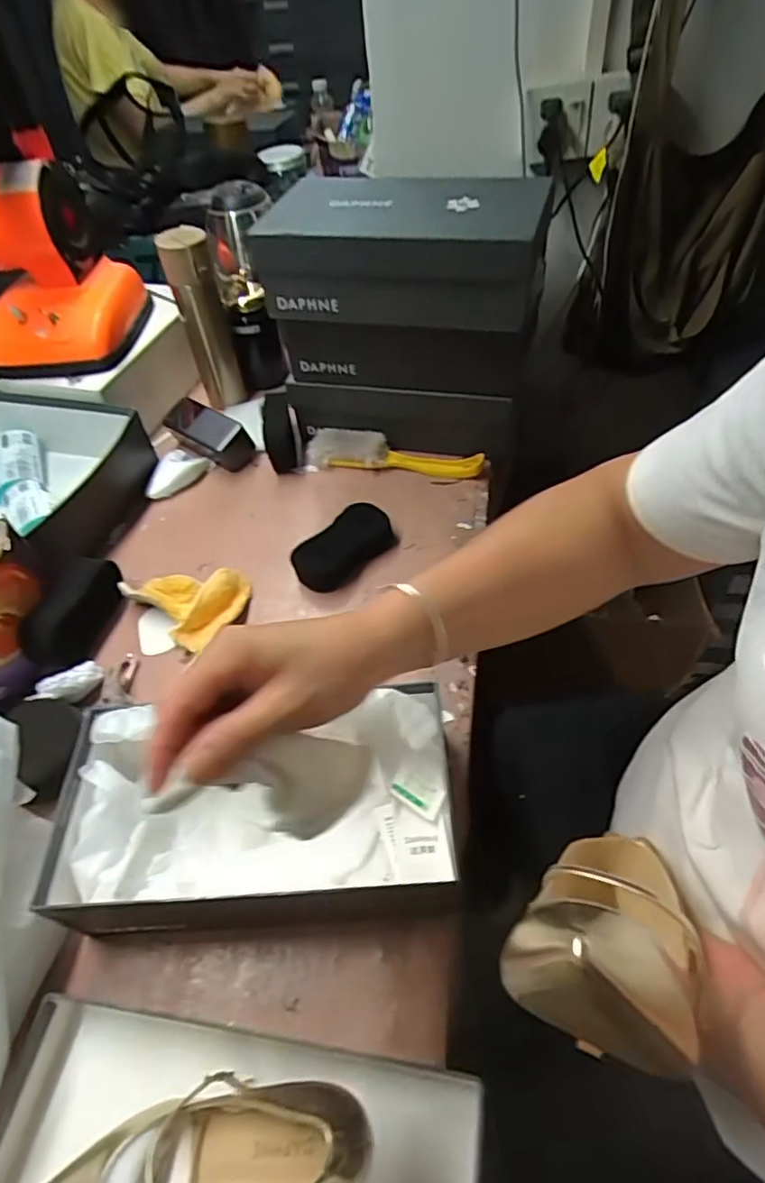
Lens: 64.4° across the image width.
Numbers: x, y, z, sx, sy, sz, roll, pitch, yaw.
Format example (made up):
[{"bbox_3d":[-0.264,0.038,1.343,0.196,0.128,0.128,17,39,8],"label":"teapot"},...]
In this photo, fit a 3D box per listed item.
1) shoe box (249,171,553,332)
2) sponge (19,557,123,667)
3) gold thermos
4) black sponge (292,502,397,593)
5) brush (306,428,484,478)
[{"bbox_3d":[0.024,-0.382,0.675,0.293,0.101,0.154,8,52,12],"label":"shoe box"},{"bbox_3d":[-0.332,0.024,0.665,0.051,0.071,0.129,11,52,15],"label":"sponge"},{"bbox_3d":[-0.243,-0.372,0.837,0.060,0.237,0.051,-18,51,-9],"label":"gold thermos"},{"bbox_3d":[-0.043,-0.053,0.711,0.066,0.030,0.129,34,61,28],"label":"black sponge"},{"bbox_3d":[0.015,-0.187,0.810,0.240,0.033,0.054,7,51,11],"label":"brush"}]

